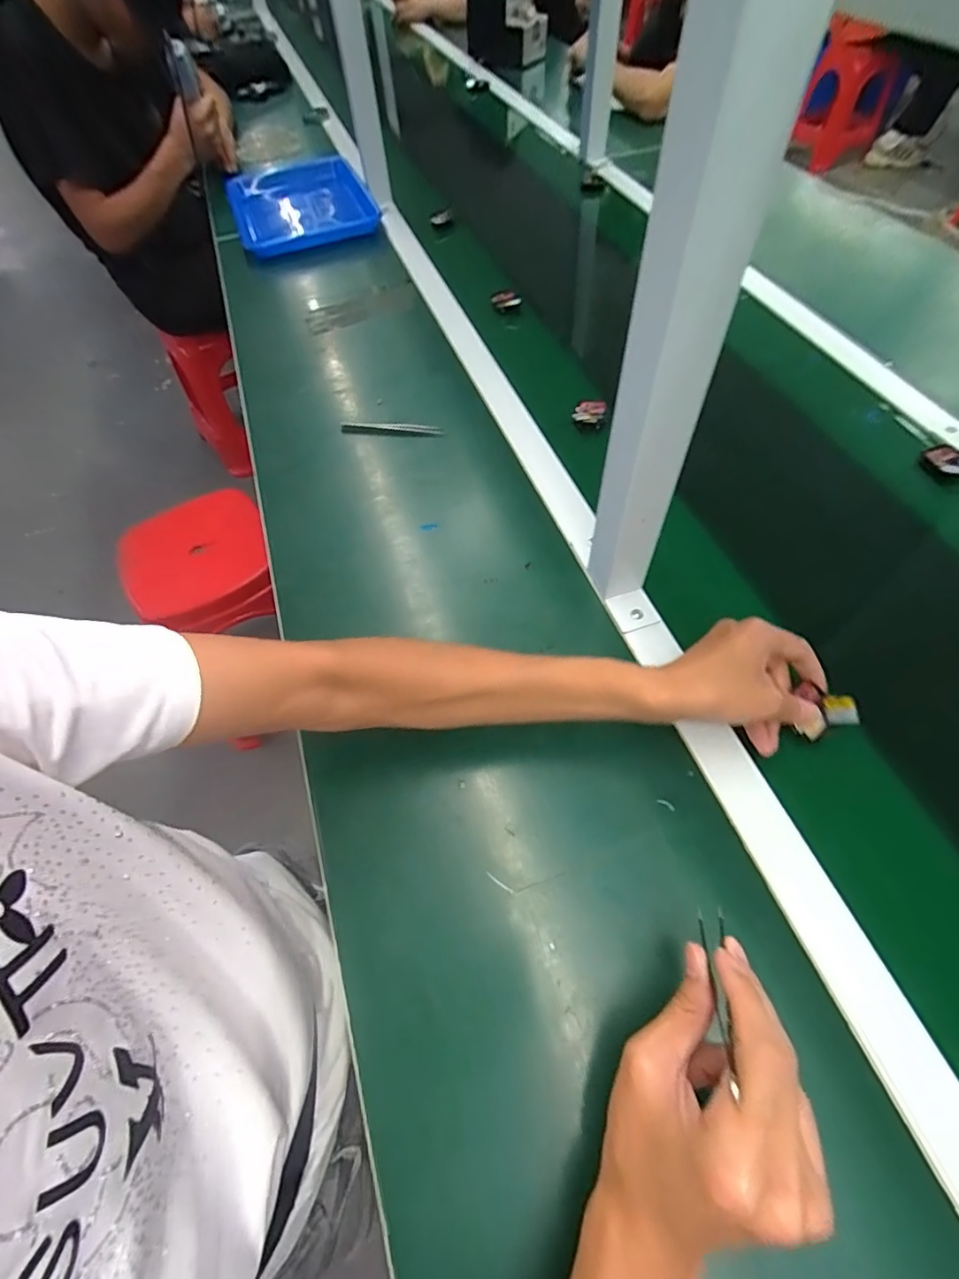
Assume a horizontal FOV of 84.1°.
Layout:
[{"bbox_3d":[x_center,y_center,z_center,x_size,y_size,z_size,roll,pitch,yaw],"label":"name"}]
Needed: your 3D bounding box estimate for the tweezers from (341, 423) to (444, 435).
[{"bbox_3d":[-0.108,-0.263,0.658,0.127,0.006,0.017,4,59,7],"label":"tweezers"}]

